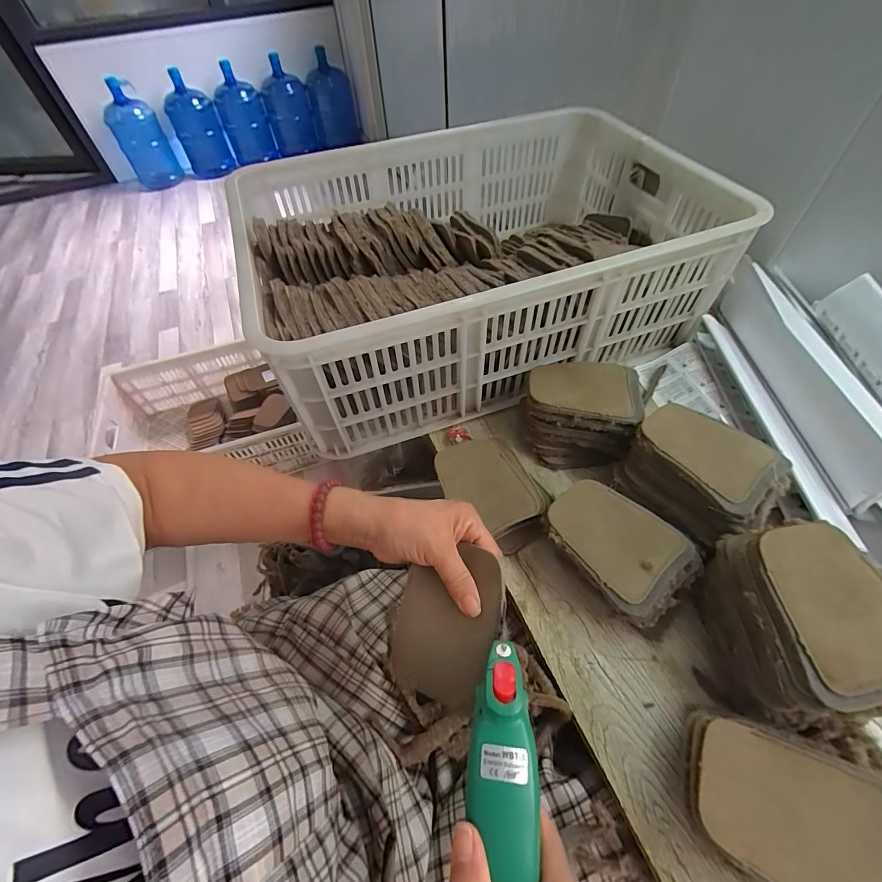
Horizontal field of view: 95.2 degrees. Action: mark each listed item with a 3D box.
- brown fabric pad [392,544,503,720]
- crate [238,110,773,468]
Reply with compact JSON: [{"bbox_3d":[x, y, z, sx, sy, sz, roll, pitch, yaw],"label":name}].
[{"bbox_3d":[0.003,0.141,0.314,0.081,0.014,0.116,14,90,26],"label":"brown fabric pad"},{"bbox_3d":[0.049,-0.267,0.588,0.593,0.194,0.449,-16,54,-8],"label":"crate"}]

